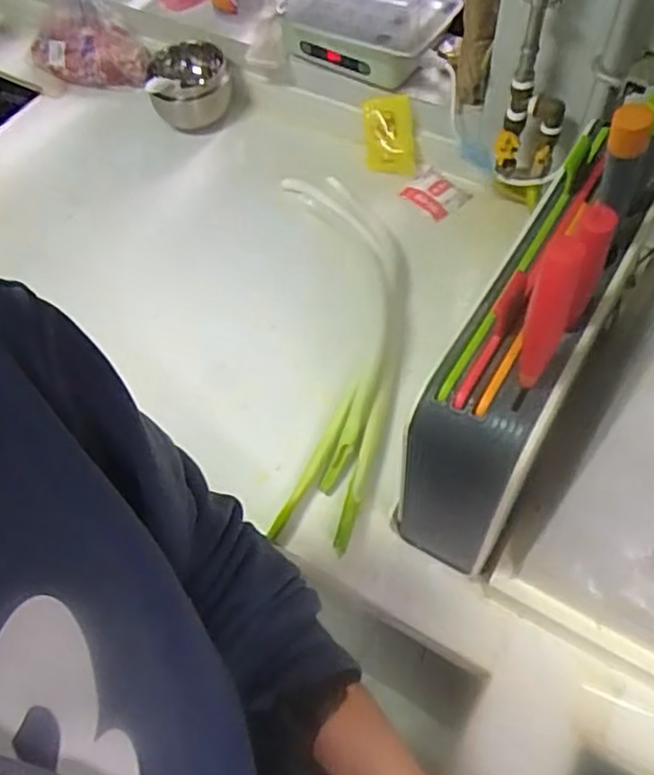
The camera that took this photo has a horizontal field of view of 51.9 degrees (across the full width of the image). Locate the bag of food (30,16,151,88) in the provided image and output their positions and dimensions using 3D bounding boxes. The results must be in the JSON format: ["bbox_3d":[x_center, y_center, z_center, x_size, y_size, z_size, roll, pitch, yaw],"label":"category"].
[{"bbox_3d":[-0.401,-0.558,1.120,0.210,0.086,0.067,8,60,9],"label":"bag of food"}]

